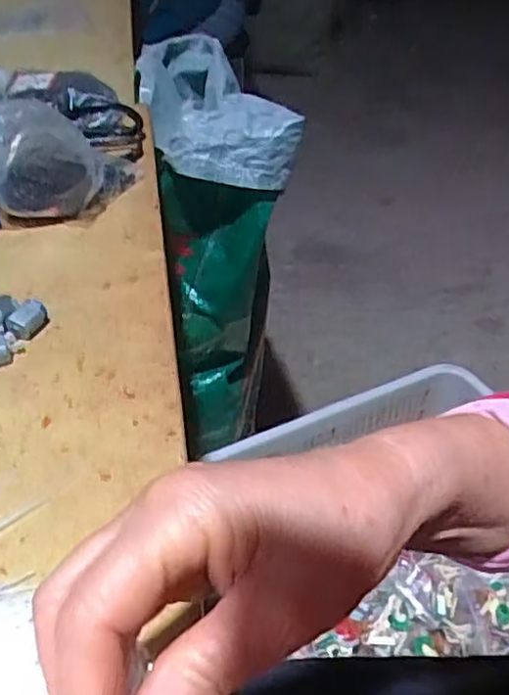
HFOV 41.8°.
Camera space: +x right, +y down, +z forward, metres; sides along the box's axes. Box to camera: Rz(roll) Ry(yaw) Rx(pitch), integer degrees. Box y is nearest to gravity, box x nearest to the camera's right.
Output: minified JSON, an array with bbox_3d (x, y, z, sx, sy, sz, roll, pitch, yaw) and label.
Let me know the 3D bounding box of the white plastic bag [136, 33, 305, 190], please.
[{"bbox_3d":[-0.056,-0.292,0.814,0.144,0.063,0.299,-10,42,-16],"label":"white plastic bag"}]

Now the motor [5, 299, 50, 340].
[{"bbox_3d":[-0.162,-0.019,0.472,0.018,0.018,0.029,20,43,18],"label":"motor"}]

